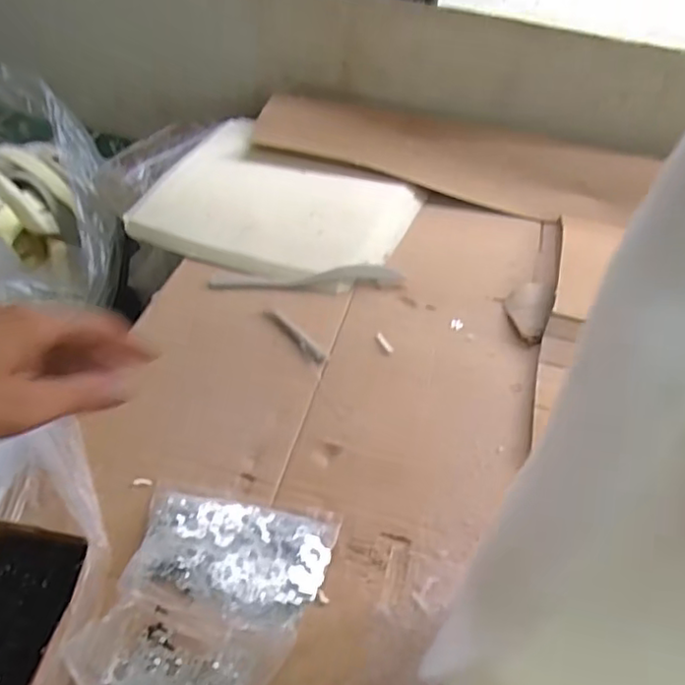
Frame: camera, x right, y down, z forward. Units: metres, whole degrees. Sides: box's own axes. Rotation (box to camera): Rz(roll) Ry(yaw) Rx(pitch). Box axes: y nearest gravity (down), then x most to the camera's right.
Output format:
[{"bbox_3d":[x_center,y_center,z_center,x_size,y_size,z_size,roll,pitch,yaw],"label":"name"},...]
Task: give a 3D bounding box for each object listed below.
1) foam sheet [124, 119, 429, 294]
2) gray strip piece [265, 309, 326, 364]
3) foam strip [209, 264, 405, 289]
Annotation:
[{"bbox_3d":[-0.112,-0.253,1.110,0.445,0.030,0.364,22,47,14],"label":"foam sheet"},{"bbox_3d":[-0.068,-0.011,0.897,0.017,0.005,0.125,-30,55,-30],"label":"gray strip piece"},{"bbox_3d":[-0.054,-0.100,0.991,0.295,0.015,0.051,-1,46,-7],"label":"foam strip"}]

